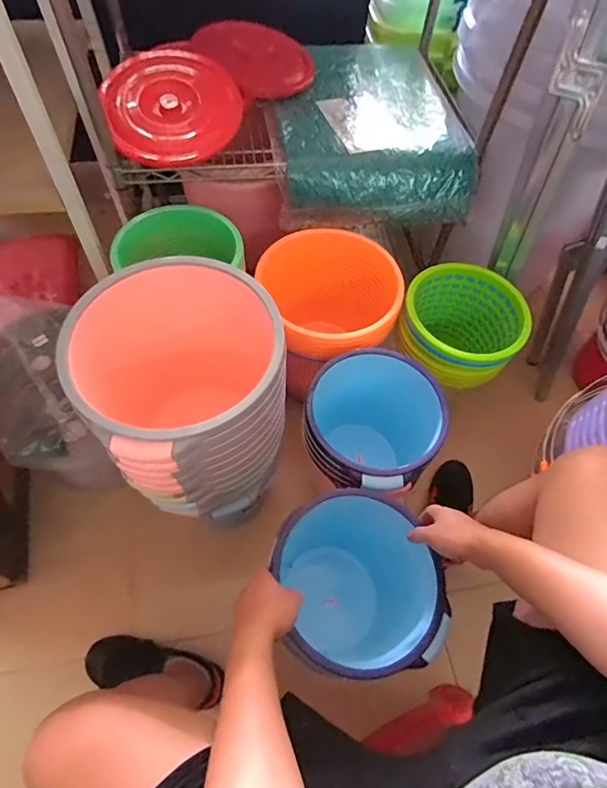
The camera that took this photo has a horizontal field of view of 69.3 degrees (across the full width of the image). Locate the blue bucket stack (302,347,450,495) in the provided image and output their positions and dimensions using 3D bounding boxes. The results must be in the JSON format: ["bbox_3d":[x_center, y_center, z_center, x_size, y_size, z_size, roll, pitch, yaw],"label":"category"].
[{"bbox_3d":[0.110,0.090,0.863,0.250,0.280,0.243,30,63,13],"label":"blue bucket stack"}]

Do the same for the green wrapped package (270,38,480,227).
[{"bbox_3d":[0.141,-0.627,1.026,0.398,0.120,0.516,-3,60,-5],"label":"green wrapped package"}]

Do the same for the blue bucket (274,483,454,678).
[{"bbox_3d":[0.067,0.318,0.727,0.226,0.304,0.263,-34,67,-21],"label":"blue bucket"}]

